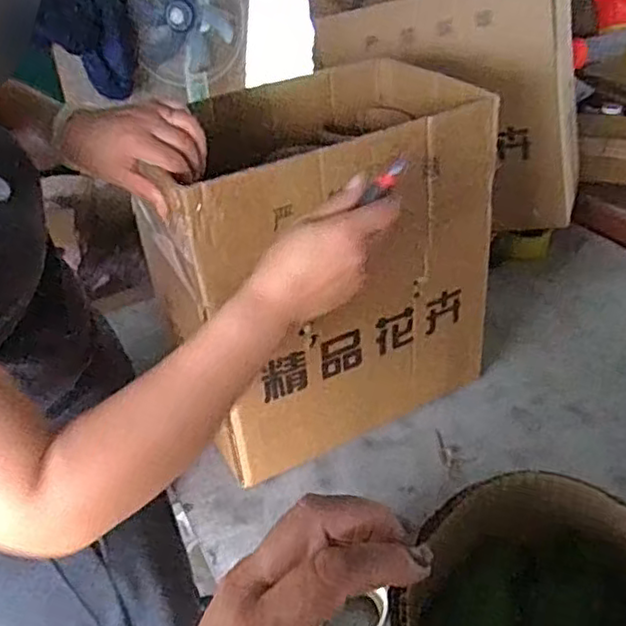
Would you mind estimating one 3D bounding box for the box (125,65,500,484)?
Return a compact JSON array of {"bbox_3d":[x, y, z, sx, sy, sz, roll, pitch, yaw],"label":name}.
[{"bbox_3d":[0.000,-0.068,0.885,0.391,0.406,0.257,-21,39,-19],"label":"box"}]

